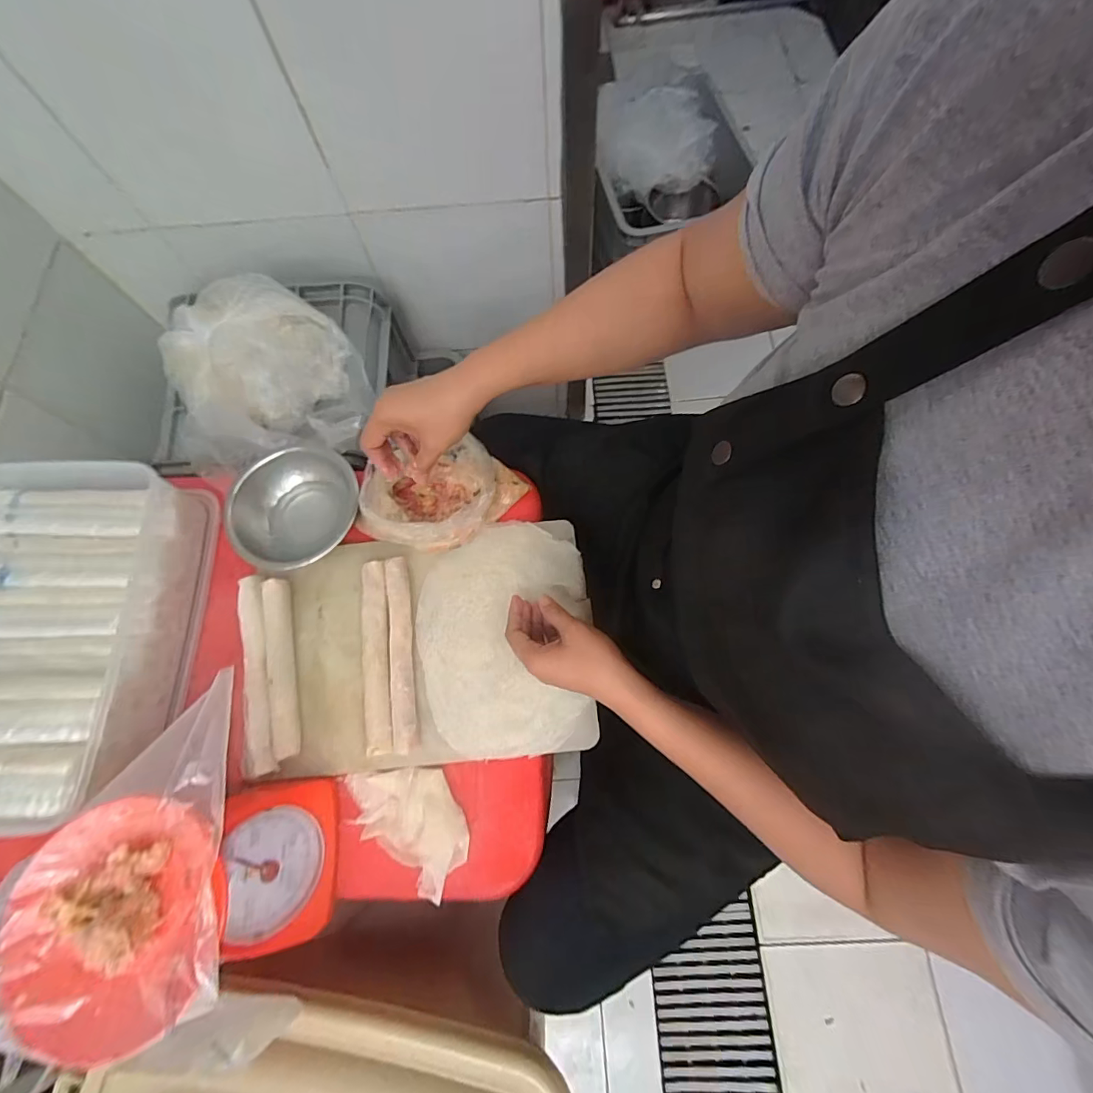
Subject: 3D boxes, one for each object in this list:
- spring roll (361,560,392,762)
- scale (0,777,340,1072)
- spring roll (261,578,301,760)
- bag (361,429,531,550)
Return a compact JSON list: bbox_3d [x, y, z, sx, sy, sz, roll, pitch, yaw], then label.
[{"bbox_3d":[-0.190,0.121,0.543,0.030,0.030,0.207,-7,72,0],"label":"spring roll"},{"bbox_3d":[-0.315,0.303,0.422,0.176,0.170,0.159,-9,72,0],"label":"scale"},{"bbox_3d":[-0.299,0.131,0.538,0.028,0.017,0.197,-15,72,-2],"label":"spring roll"},{"bbox_3d":[-0.117,-0.062,0.568,0.175,0.085,0.111,-22,73,-4],"label":"bag"}]

